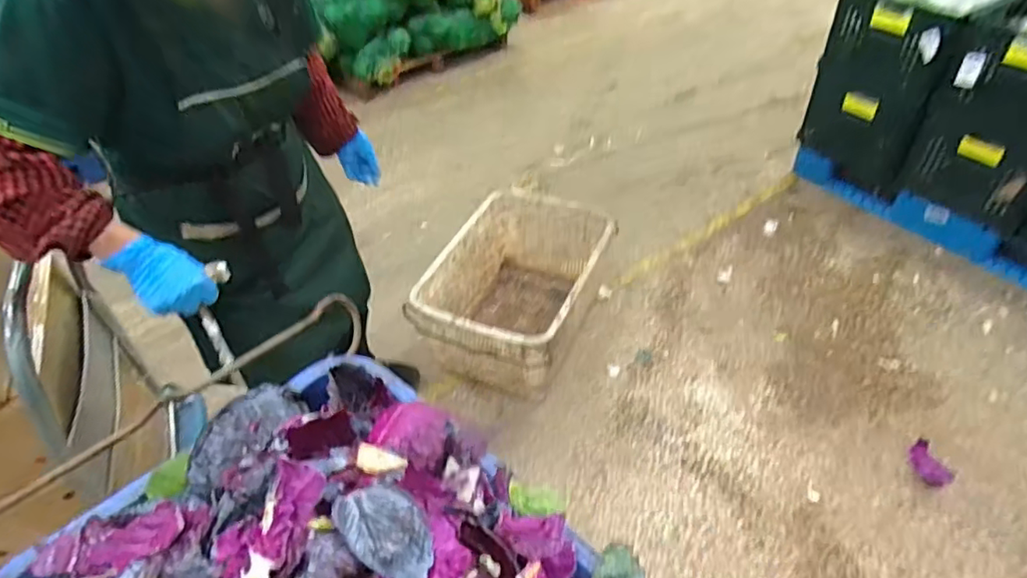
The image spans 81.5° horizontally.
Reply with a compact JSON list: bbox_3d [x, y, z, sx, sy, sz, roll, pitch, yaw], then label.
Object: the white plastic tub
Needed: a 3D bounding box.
[{"bbox_3d":[0.019,-0.008,1.696,0.391,0.270,0.583,19,52,20],"label":"white plastic tub"}]

